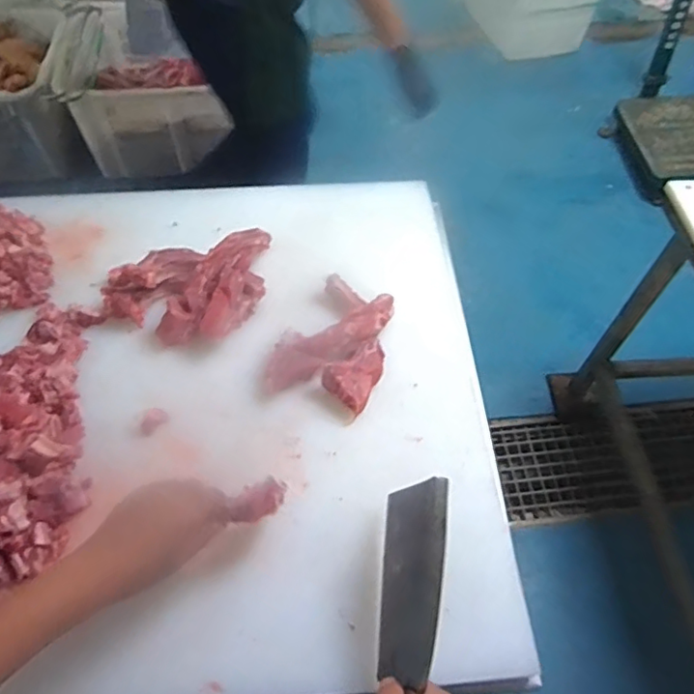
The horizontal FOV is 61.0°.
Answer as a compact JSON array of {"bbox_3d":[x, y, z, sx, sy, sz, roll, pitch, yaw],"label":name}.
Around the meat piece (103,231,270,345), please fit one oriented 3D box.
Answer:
[{"bbox_3d":[-0.232,-0.083,0.866,0.255,0.074,0.155,-12,59,-10],"label":"meat piece"}]

